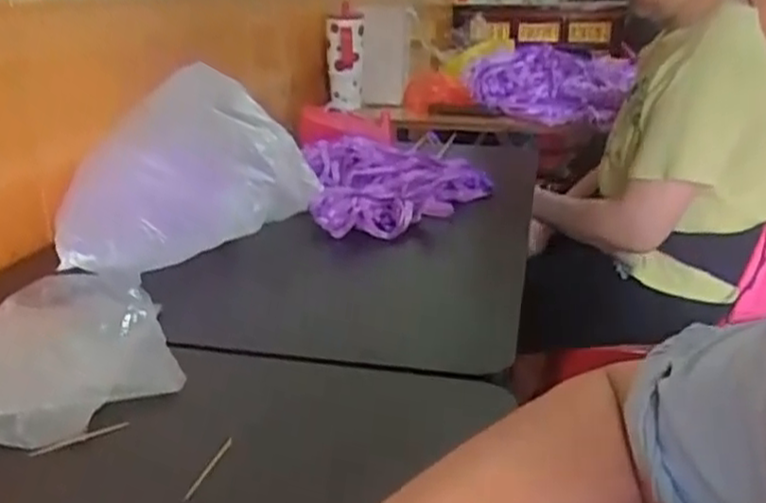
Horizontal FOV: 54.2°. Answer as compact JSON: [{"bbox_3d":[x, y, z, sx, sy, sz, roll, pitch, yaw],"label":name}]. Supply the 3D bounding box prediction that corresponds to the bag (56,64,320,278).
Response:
[{"bbox_3d":[-0.179,-0.082,0.743,0.147,0.148,0.277,5,21,13],"label":"bag"}]

